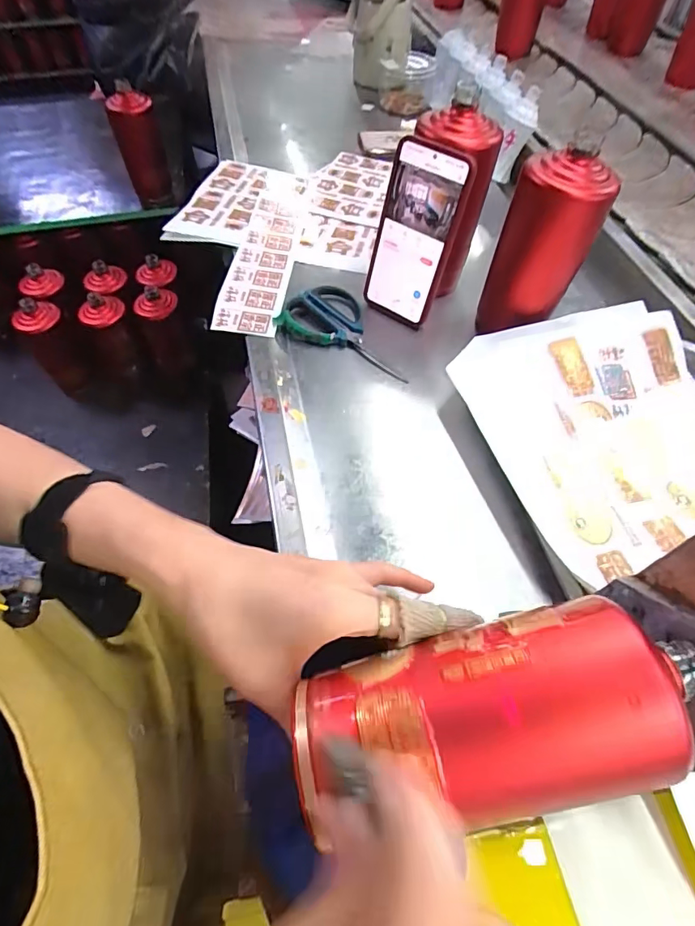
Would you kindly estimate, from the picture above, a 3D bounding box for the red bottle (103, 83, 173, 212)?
[{"bbox_3d":[-0.387,-0.590,0.905,0.082,0.182,0.075,-6,56,-4],"label":"red bottle"}]

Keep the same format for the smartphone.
[{"bbox_3d":[0.065,-0.232,0.499,0.088,0.168,0.014,36,44,21],"label":"smartphone"}]

